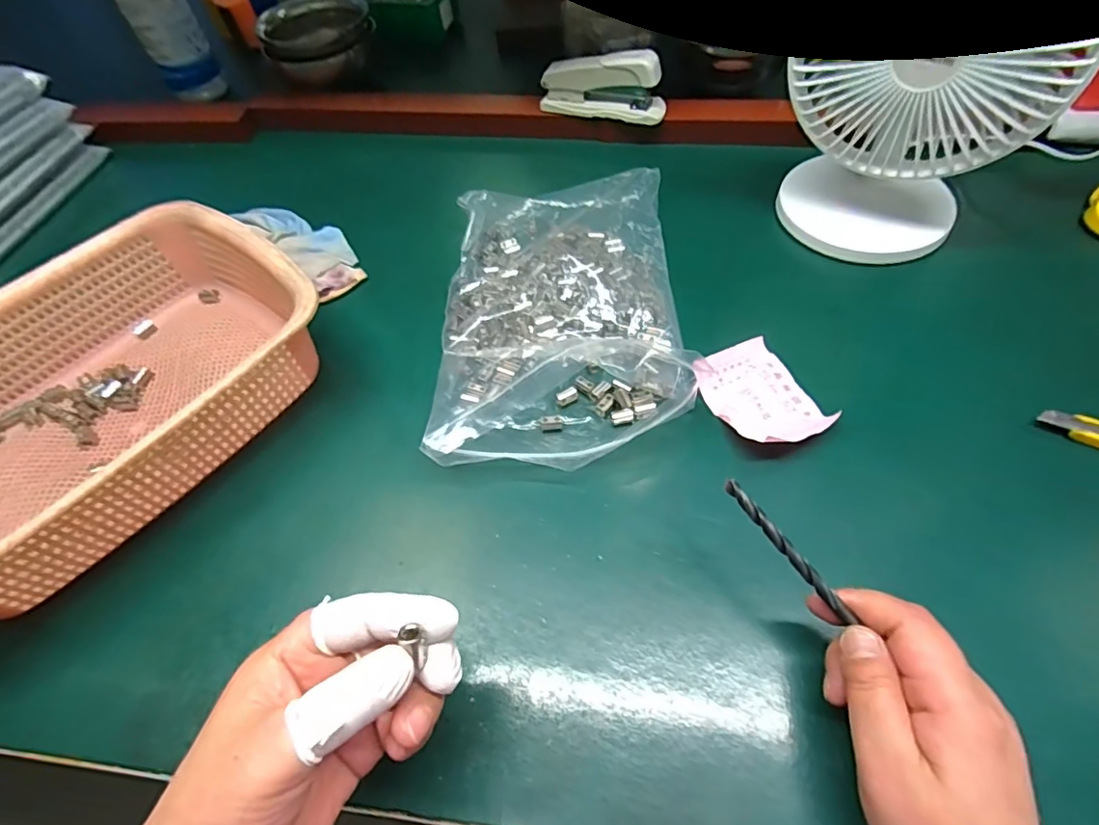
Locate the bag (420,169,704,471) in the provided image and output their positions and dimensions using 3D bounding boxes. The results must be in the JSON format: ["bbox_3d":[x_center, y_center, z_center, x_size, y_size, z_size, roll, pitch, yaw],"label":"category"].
[{"bbox_3d":[0.009,-0.091,0.421,0.177,0.035,0.292,-3,57,2],"label":"bag"}]

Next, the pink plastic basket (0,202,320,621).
[{"bbox_3d":[-0.303,-0.011,0.369,0.210,0.077,0.283,32,64,22],"label":"pink plastic basket"}]

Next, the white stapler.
[{"bbox_3d":[0.052,-0.318,0.532,0.119,0.055,0.029,18,60,15],"label":"white stapler"}]

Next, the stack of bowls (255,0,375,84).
[{"bbox_3d":[-0.271,-0.430,0.643,0.106,0.073,0.106,26,62,19],"label":"stack of bowls"}]

